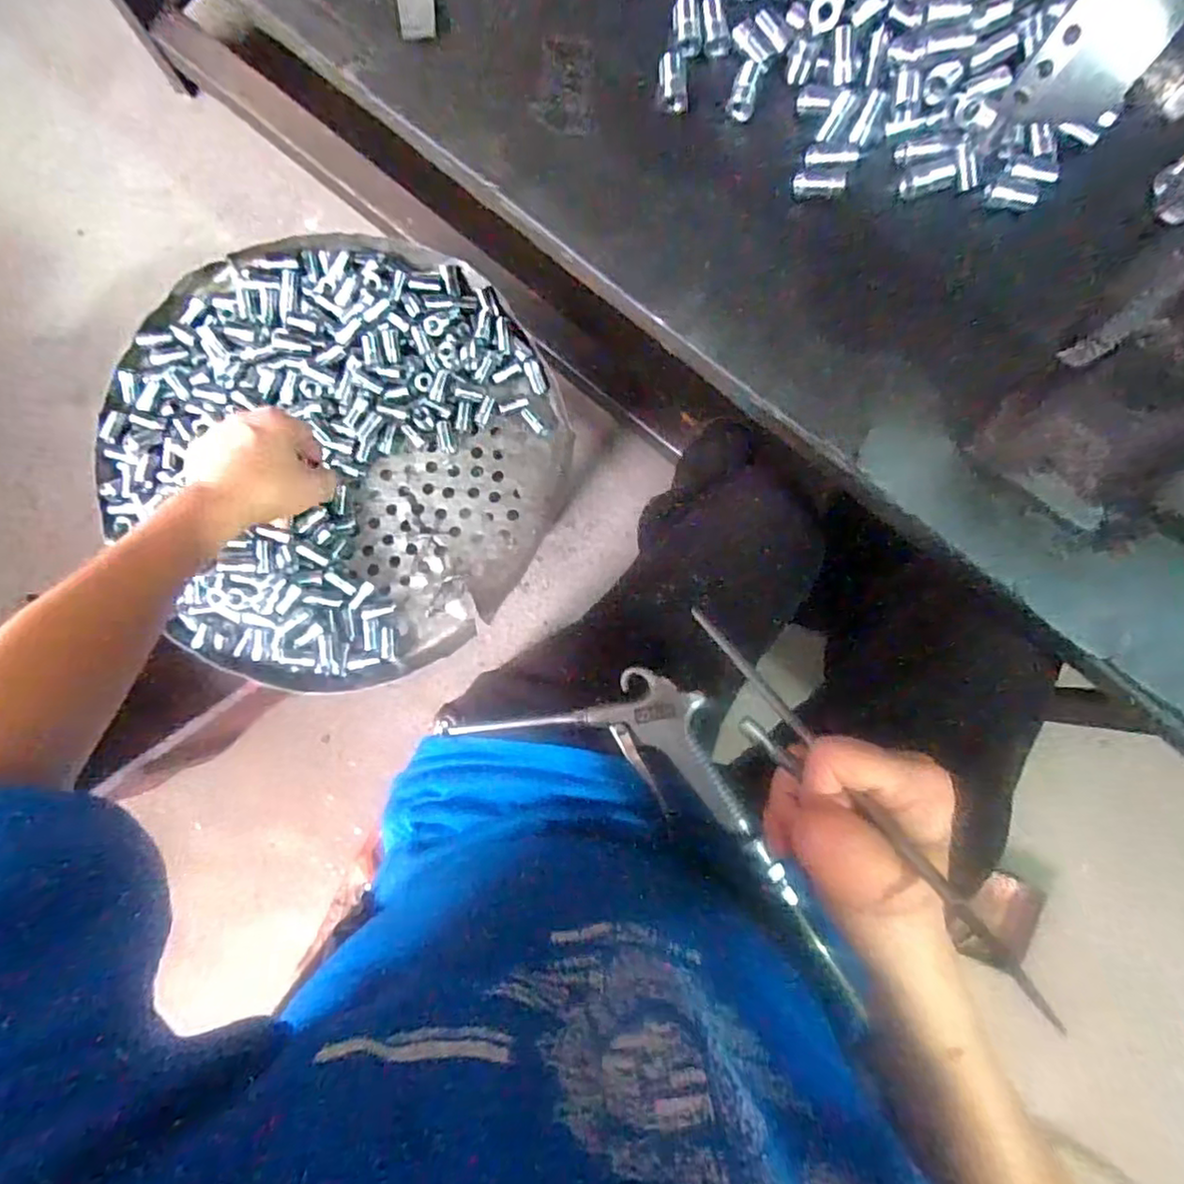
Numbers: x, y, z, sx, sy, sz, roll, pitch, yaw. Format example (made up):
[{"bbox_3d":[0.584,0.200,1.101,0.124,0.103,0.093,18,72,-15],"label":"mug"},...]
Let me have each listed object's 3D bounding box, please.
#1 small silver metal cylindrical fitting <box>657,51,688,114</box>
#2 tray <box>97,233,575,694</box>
[{"bbox_3d":[0.046,-0.290,0.372,0.016,0.017,0.031,-4,85,-2],"label":"small silver metal cylindrical fitting"},{"bbox_3d":[-0.214,-0.117,0.552,0.373,0.045,0.376,0,84,-2],"label":"tray"}]

